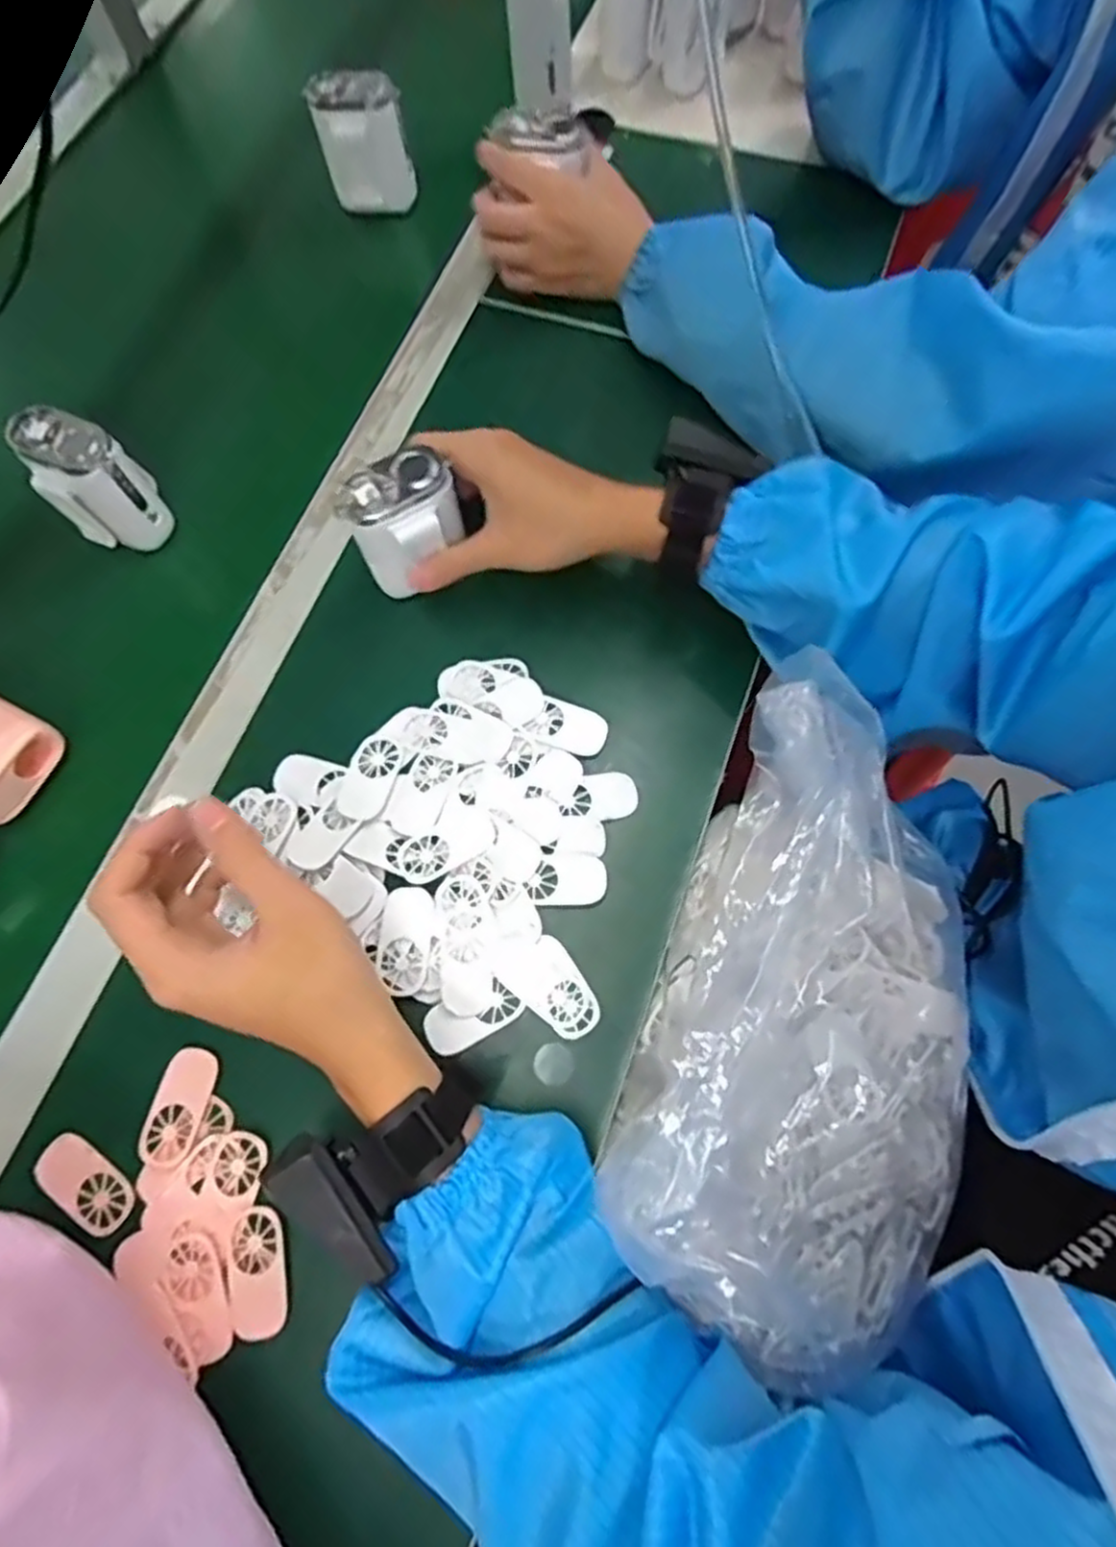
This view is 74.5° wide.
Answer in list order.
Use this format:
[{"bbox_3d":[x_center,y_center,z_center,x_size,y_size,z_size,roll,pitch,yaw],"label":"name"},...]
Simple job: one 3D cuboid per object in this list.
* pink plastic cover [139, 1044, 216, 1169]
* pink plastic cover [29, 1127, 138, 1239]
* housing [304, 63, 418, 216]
[{"bbox_3d":[-0.206,0.179,0.396,0.028,0.004,0.059,9,72,6],"label":"pink plastic cover"},{"bbox_3d":[-0.250,0.217,0.387,0.059,0.013,0.027,37,77,13],"label":"pink plastic cover"},{"bbox_3d":[-0.157,-0.511,0.596,0.069,0.085,0.032,-5,71,1],"label":"housing"}]

